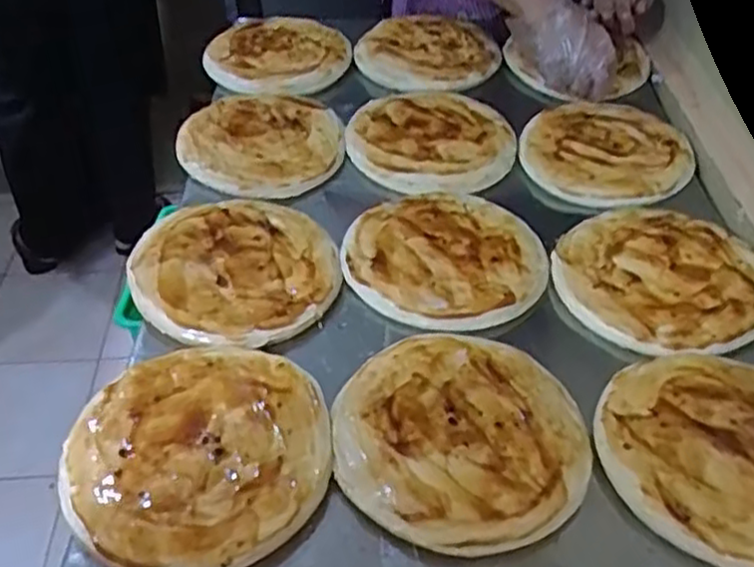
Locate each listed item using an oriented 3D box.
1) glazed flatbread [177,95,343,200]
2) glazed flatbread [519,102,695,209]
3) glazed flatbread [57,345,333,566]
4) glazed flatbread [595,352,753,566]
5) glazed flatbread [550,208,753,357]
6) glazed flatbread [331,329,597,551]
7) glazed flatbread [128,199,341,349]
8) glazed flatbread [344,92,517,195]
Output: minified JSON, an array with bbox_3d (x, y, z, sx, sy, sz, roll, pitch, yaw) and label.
[{"bbox_3d":[-0.137,-0.170,0.864,0.190,0.028,0.182,-7,48,-9],"label":"glazed flatbread"},{"bbox_3d":[0.274,-0.157,0.869,0.189,0.019,0.194,1,47,-1],"label":"glazed flatbread"},{"bbox_3d":[-0.137,0.126,0.563,0.193,0.019,0.199,-3,47,-5],"label":"glazed flatbread"},{"bbox_3d":[0.277,0.127,0.563,0.193,0.017,0.194,1,47,-1],"label":"glazed flatbread"},{"bbox_3d":[0.275,-0.011,0.712,0.195,0.020,0.192,1,47,-1],"label":"glazed flatbread"},{"bbox_3d":[0.065,0.117,0.574,0.191,0.021,0.192,1,47,-1],"label":"glazed flatbread"},{"bbox_3d":[-0.139,-0.017,0.716,0.192,0.017,0.195,1,47,-1],"label":"glazed flatbread"},{"bbox_3d":[0.065,-0.175,0.880,0.197,0.019,0.182,1,47,-1],"label":"glazed flatbread"}]

